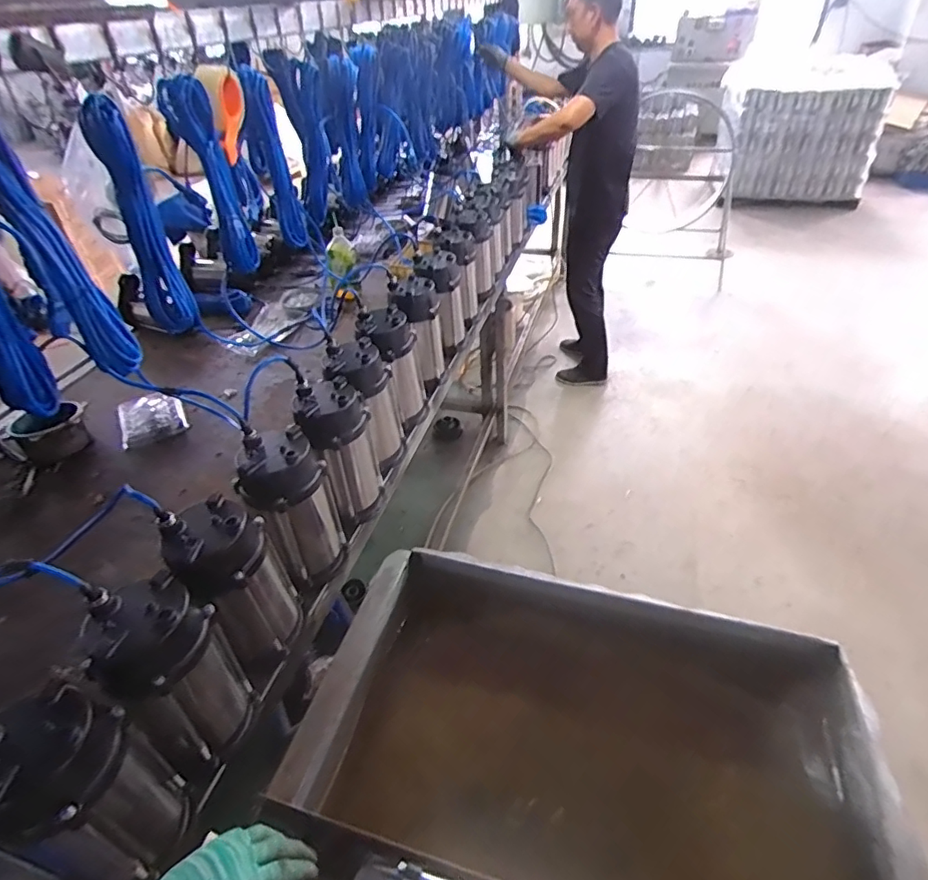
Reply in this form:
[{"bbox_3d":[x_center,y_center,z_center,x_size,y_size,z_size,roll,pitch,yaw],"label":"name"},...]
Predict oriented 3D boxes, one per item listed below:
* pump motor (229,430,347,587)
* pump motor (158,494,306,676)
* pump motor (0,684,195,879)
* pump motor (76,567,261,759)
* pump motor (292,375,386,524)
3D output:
[{"bbox_3d":[-0.272,0.114,0.893,0.115,0.252,0.100,-31,47,-29],"label":"pump motor"},{"bbox_3d":[-0.317,0.210,0.782,0.124,0.251,0.104,-29,45,-27],"label":"pump motor"},{"bbox_3d":[-0.389,0.372,0.584,0.112,0.265,0.107,-3,39,2],"label":"pump motor"},{"bbox_3d":[-0.354,0.298,0.688,0.110,0.282,0.118,-3,39,2],"label":"pump motor"},{"bbox_3d":[-0.217,0.027,0.997,0.111,0.252,0.108,-18,41,-16],"label":"pump motor"}]

